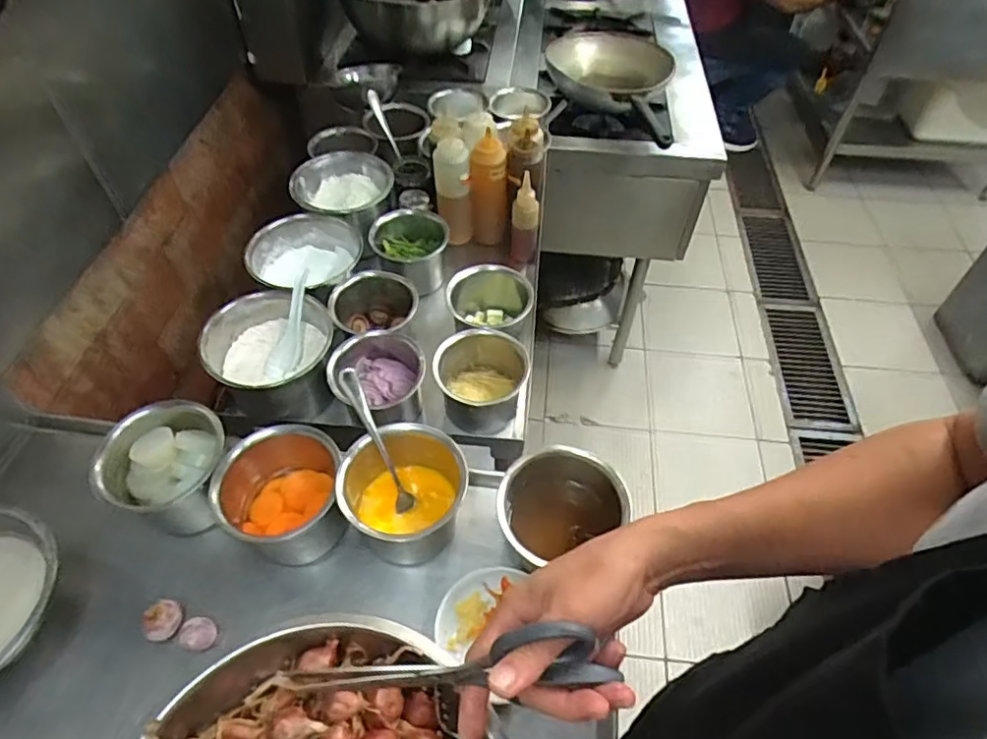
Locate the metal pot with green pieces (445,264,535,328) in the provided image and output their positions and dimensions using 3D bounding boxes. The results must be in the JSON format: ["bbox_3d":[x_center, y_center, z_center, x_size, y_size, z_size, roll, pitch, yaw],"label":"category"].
[{"bbox_3d":[-0.005,-0.087,0.837,0.112,0.110,0.099,-1,51,-1],"label":"metal pot with green pieces"}]

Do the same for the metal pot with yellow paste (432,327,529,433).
[{"bbox_3d":[-0.013,0.023,0.769,0.117,0.096,0.110,0,51,0],"label":"metal pot with yellow paste"}]

